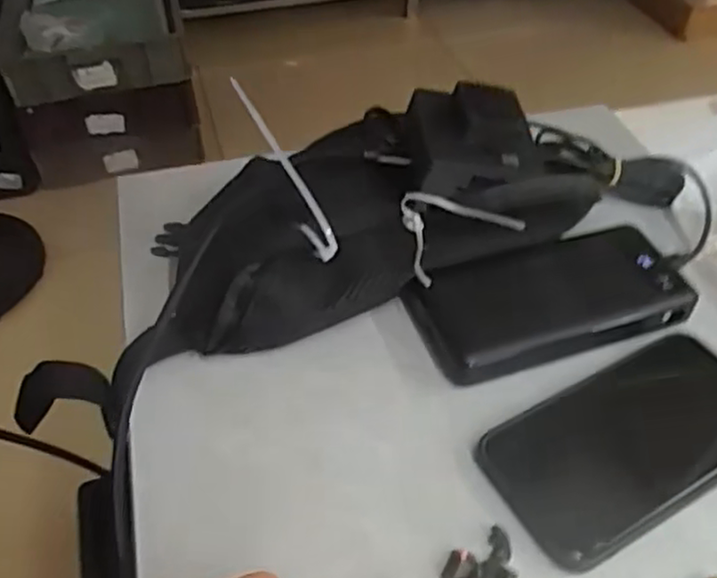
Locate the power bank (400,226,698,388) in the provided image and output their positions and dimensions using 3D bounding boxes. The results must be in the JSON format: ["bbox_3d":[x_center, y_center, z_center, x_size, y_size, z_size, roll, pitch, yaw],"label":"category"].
[{"bbox_3d":[0.114,0.007,0.415,0.158,0.023,0.071,-14,48,-12],"label":"power bank"}]

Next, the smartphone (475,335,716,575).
[{"bbox_3d":[0.141,0.075,0.356,0.149,0.012,0.077,-23,51,-19],"label":"smartphone"}]

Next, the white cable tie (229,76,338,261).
[{"bbox_3d":[-0.041,-0.064,0.392,0.015,0.107,0.004,-28,7,11],"label":"white cable tie"}]

